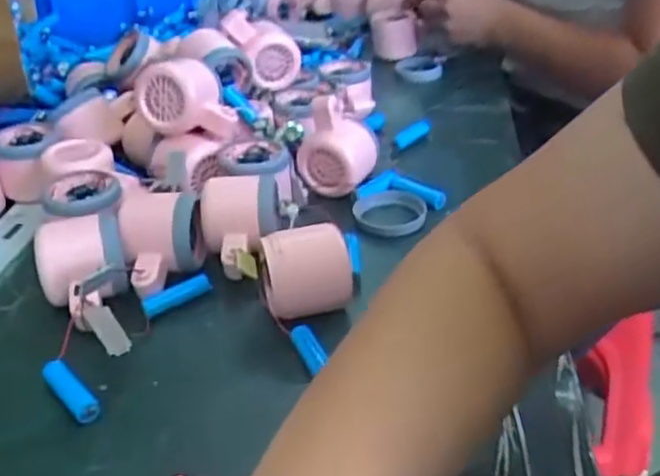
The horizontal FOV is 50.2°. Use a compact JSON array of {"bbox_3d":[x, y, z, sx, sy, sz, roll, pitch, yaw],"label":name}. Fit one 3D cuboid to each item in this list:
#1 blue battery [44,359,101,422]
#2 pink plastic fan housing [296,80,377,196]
[{"bbox_3d":[-0.151,0.089,0.413,0.015,0.013,0.052,-28,40,-35],"label":"blue battery"},{"bbox_3d":[0.007,-0.083,0.613,0.064,0.089,0.043,3,9,12],"label":"pink plastic fan housing"}]

